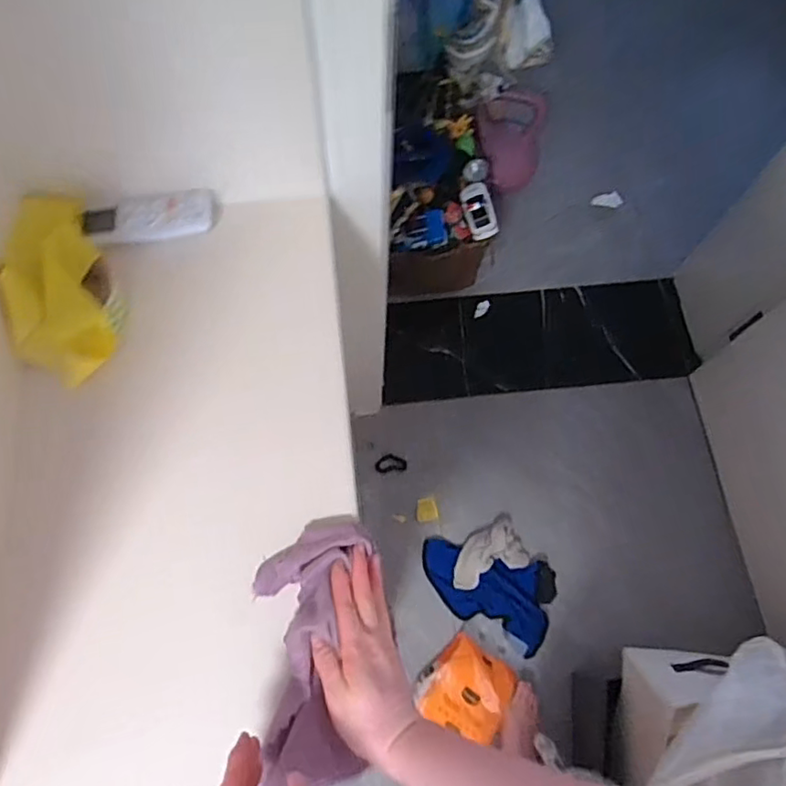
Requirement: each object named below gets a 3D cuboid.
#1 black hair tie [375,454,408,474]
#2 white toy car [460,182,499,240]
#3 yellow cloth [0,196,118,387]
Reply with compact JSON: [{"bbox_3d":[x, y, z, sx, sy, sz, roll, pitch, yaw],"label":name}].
[{"bbox_3d":[-0.005,0.165,1.401,0.073,0.006,0.041,-7,69,-4],"label":"black hair tie"},{"bbox_3d":[0.200,-0.434,1.385,0.064,0.040,0.149,-9,69,-6],"label":"white toy car"},{"bbox_3d":[-0.330,-0.105,0.588,0.089,0.043,0.188,-7,95,-5],"label":"yellow cloth"}]

